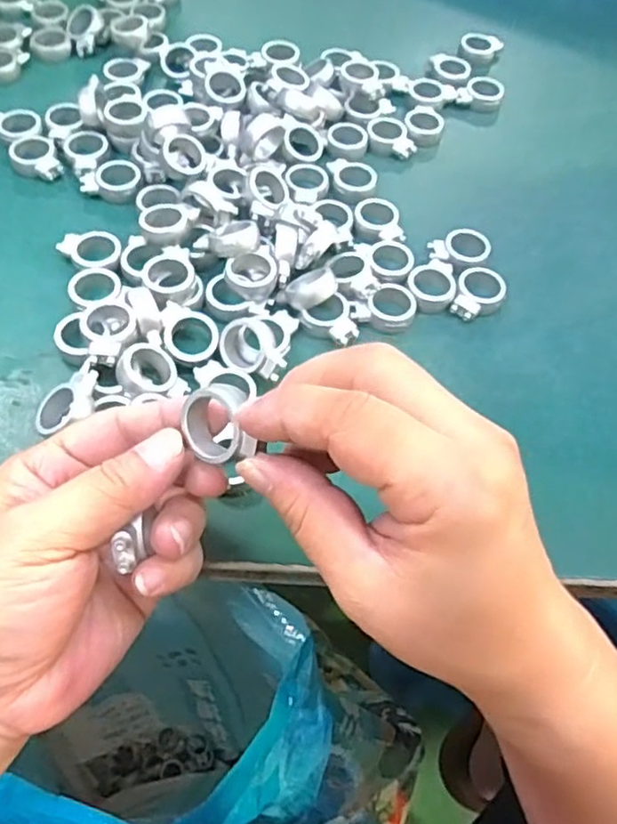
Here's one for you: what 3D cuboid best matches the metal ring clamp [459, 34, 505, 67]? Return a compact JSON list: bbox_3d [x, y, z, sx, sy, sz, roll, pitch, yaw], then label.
[{"bbox_3d":[0.126,-0.264,0.478,0.030,0.014,0.023,11,58,3],"label":"metal ring clamp"}]

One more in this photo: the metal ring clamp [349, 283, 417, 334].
[{"bbox_3d":[0.040,-0.052,0.335,0.033,0.007,0.024,-31,82,-12],"label":"metal ring clamp"}]

